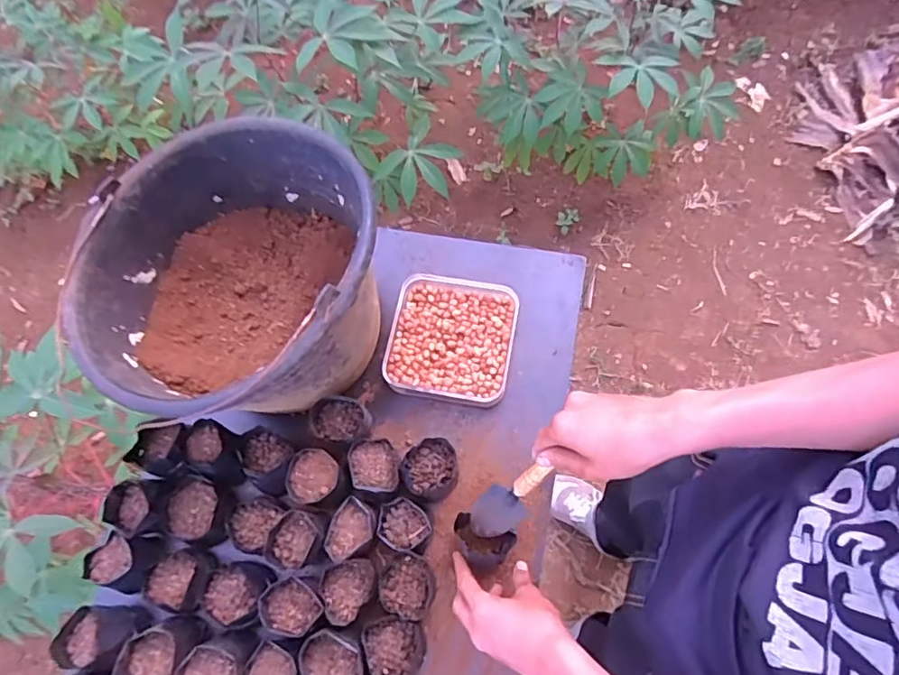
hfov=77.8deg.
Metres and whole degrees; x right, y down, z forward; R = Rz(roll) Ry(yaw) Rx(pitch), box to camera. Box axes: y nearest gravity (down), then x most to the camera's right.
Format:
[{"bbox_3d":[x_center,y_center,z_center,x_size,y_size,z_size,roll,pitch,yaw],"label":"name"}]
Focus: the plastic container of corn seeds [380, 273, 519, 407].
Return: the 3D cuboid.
[{"bbox_3d":[0.002,0.002,0.703,0.152,0.034,0.153,8,68,5],"label":"plastic container of corn seeds"}]

